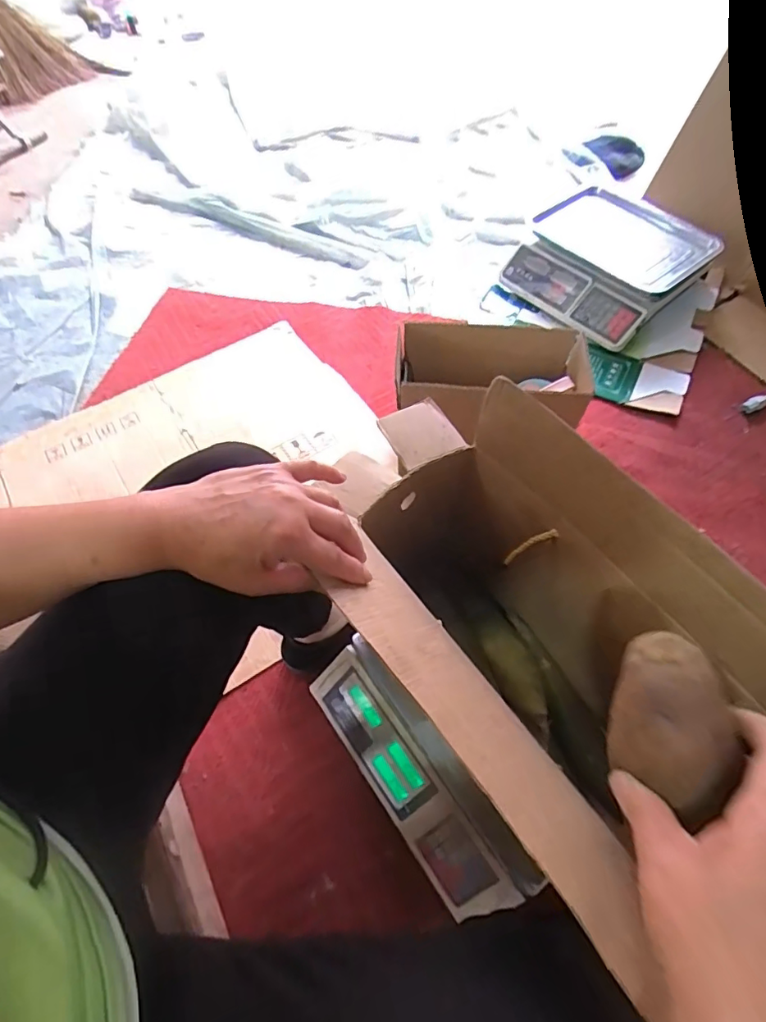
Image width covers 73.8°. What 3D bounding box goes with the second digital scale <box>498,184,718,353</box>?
[{"bbox_3d":[0.493,-0.543,1.113,0.355,0.106,0.341,-39,66,-20],"label":"second digital scale"}]

